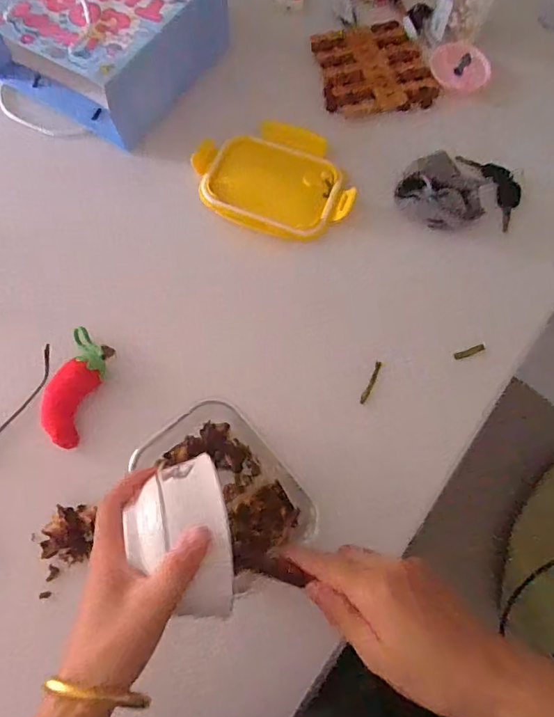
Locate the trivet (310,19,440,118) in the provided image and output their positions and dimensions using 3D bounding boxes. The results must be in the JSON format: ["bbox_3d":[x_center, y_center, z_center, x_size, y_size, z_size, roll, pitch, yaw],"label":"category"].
[{"bbox_3d":[0.135,-0.414,0.679,0.152,0.026,0.149,-11,72,-6],"label":"trivet"}]

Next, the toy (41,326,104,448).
[{"bbox_3d":[-0.209,0.027,0.503,0.044,0.027,0.123,11,71,2],"label":"toy"}]

